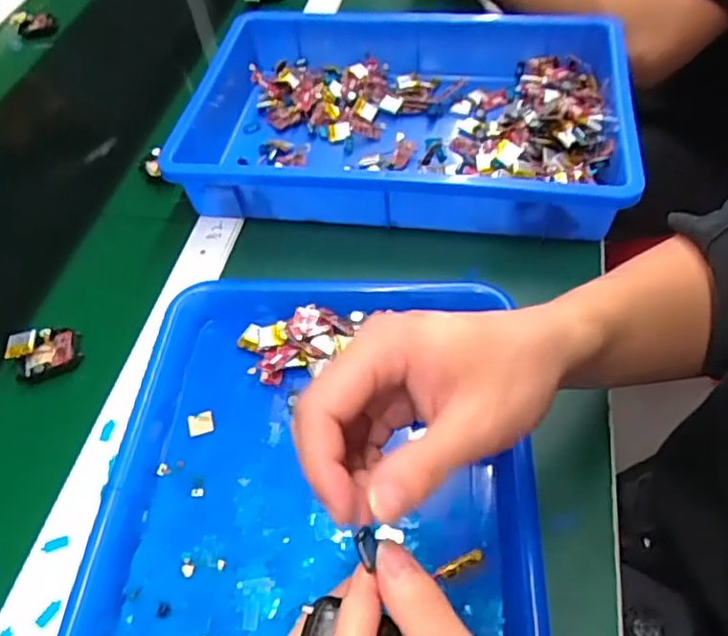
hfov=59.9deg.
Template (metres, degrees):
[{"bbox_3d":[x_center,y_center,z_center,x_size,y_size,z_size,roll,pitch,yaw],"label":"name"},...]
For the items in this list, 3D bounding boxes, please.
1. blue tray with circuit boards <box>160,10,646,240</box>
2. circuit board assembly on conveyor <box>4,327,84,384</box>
[{"bbox_3d":[0.027,-0.191,0.584,0.394,0.068,0.259,6,54,9],"label":"blue tray with circuit boards"},{"bbox_3d":[-0.241,0.025,0.478,0.048,0.018,0.038,-17,54,-9],"label":"circuit board assembly on conveyor"}]

